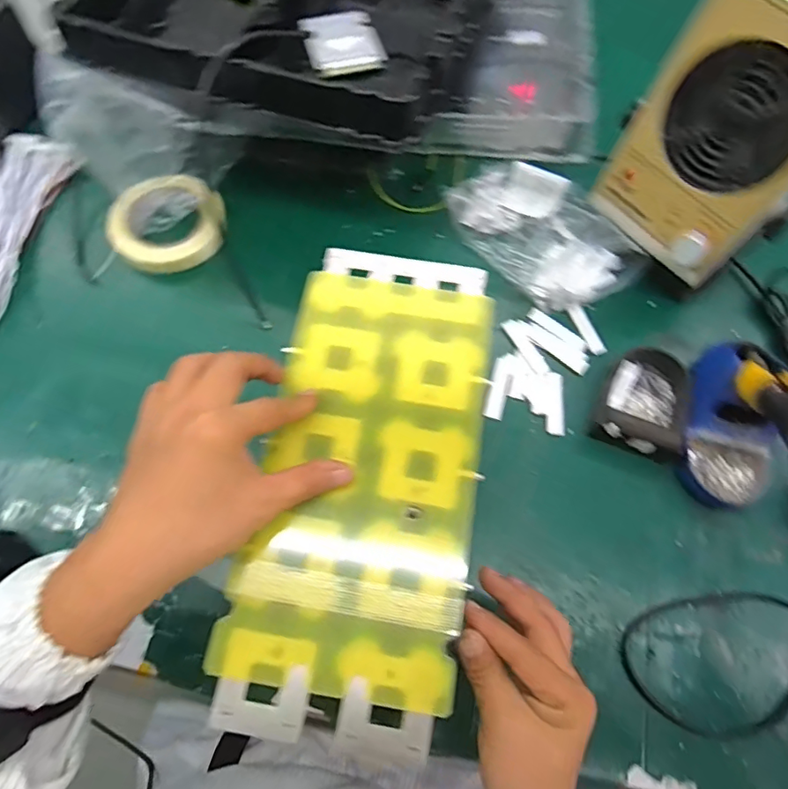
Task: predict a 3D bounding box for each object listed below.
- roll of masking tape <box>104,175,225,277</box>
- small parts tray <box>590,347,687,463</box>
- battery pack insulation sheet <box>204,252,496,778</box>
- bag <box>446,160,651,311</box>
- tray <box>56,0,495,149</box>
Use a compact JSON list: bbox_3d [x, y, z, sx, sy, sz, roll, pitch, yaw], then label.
[{"bbox_3d":[-0.244,-0.186,0.568,0.120,0.022,0.111,0,68,0],"label":"roll of masking tape"},{"bbox_3d":[0.241,0.003,0.504,0.079,0.035,0.107,22,69,8],"label":"small parts tray"},{"bbox_3d":[-0.014,0.043,0.344,0.136,0.008,0.314,9,67,3],"label":"battery pack insulation sheet"},{"bbox_3d":[0.158,-0.179,0.570,0.118,0.051,0.212,-36,73,-14],"label":"bag"},{"bbox_3d":[-0.063,-0.462,0.551,0.345,0.068,0.492,23,70,8],"label":"tray"}]

